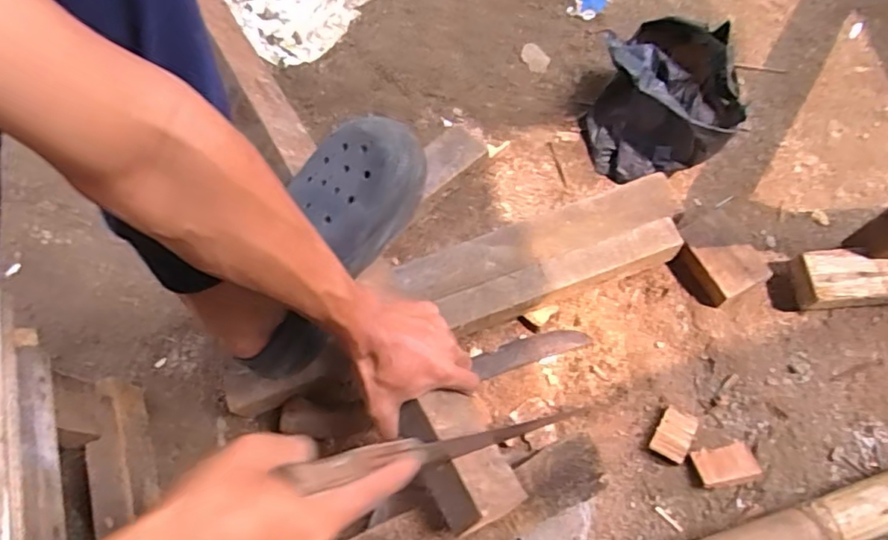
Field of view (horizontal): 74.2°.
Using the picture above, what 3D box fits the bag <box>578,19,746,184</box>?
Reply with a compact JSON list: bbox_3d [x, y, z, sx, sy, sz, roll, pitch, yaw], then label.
[{"bbox_3d":[0.267,-0.212,0.731,0.164,0.105,0.188,-2,70,3],"label":"bag"}]

